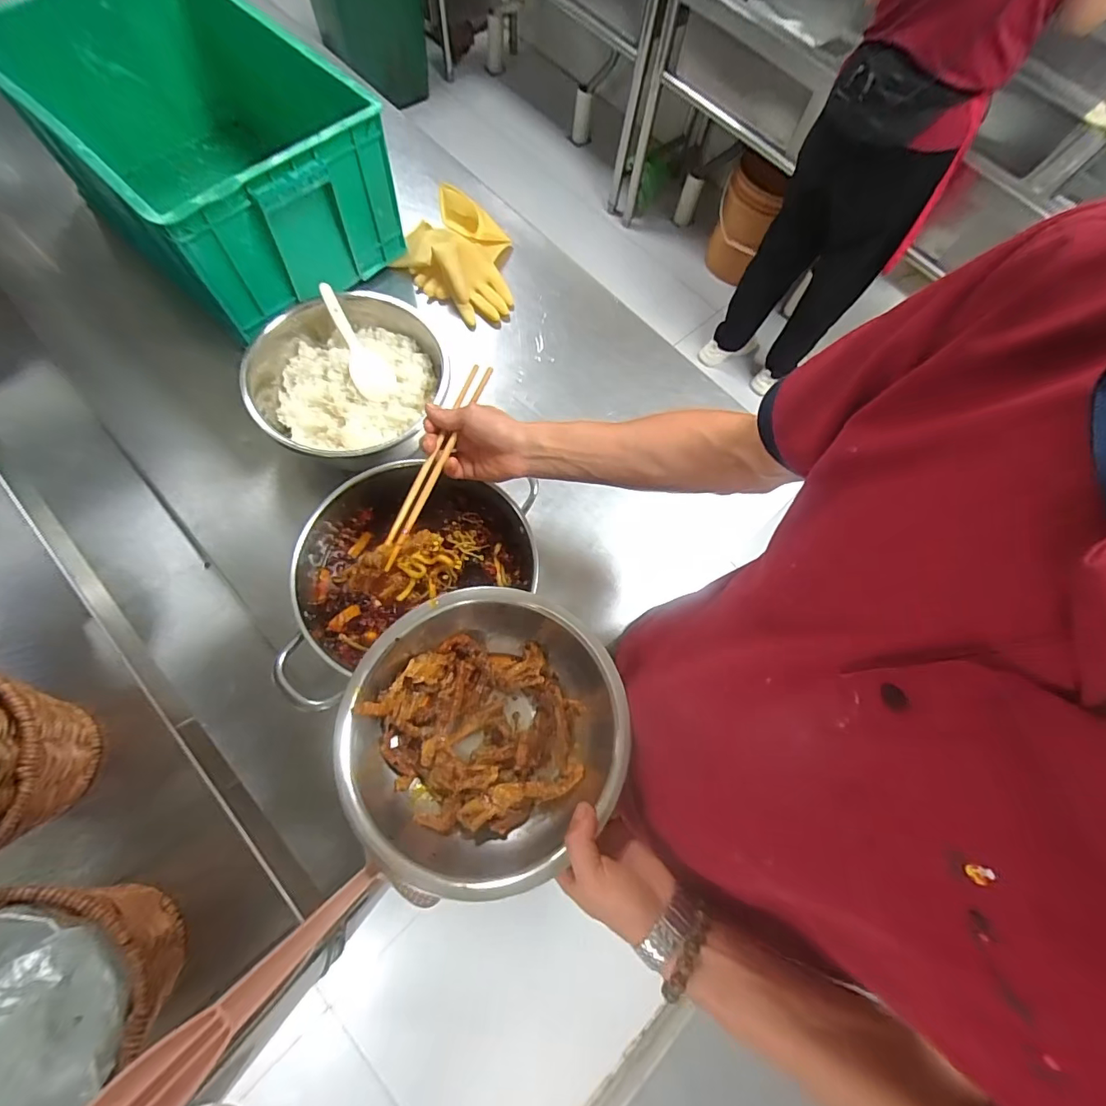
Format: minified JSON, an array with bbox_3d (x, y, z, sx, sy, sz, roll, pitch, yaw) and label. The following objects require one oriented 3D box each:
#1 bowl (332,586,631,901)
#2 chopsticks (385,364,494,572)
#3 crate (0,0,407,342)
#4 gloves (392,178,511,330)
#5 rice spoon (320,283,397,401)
[{"bbox_3d":[-0.064,0.164,0.480,0.245,0.091,0.244,1,69,-3],"label":"bowl"},{"bbox_3d":[-0.127,-0.101,0.535,0.022,0.018,0.268,19,66,5],"label":"chopsticks"},{"bbox_3d":[-0.546,-0.650,0.803,0.569,0.237,0.373,42,72,12],"label":"crate"},{"bbox_3d":[-0.147,-0.524,0.862,0.231,0.067,0.188,40,72,12],"label":"gloves"},{"bbox_3d":[-0.284,-0.303,0.708,0.057,0.023,0.183,-28,87,-13],"label":"rice spoon"}]

